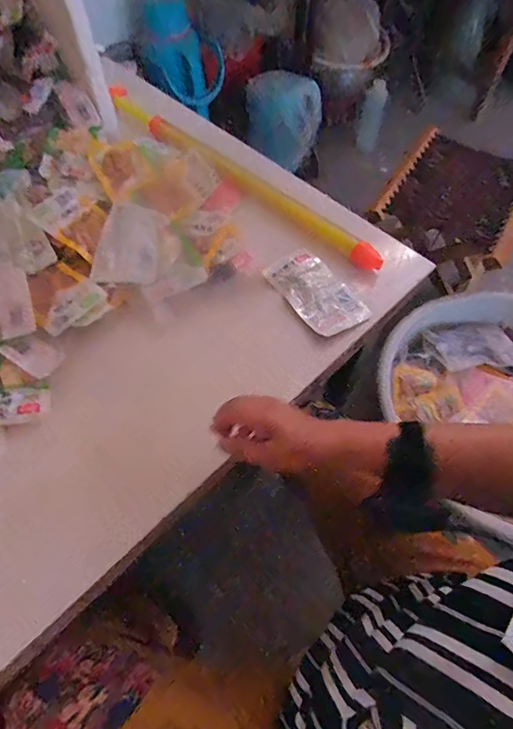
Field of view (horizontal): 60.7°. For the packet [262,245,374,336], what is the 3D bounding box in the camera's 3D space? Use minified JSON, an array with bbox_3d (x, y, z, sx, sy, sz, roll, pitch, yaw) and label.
[{"bbox_3d":[0.077,-0.096,0.570,0.075,0.009,0.137,-34,67,-18],"label":"packet"}]

